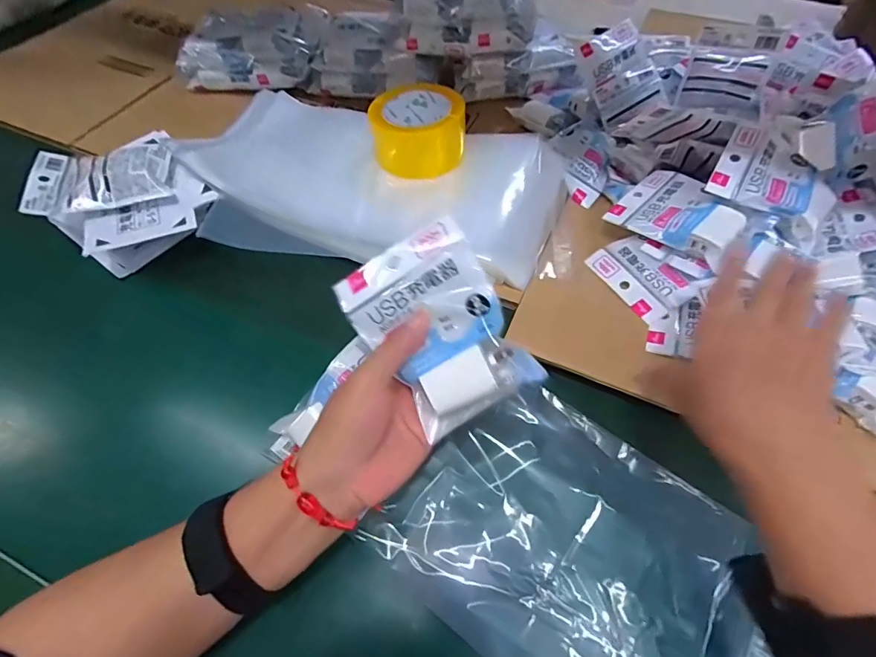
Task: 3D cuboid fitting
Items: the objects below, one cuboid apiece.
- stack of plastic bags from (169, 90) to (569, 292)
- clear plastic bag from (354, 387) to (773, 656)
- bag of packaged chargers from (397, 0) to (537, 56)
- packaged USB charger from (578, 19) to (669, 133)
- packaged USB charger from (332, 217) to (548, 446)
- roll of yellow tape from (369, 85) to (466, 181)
[{"bbox_3d":[-0.067,-0.162,0.488,0.413,0.043,0.219,13,67,3],"label":"stack of plastic bags"},{"bbox_3d":[0.111,0.168,0.326,0.272,0.014,0.188,34,63,18],"label":"clear plastic bag"},{"bbox_3d":[0.036,-0.411,0.561,0.172,0.063,0.119,6,57,3],"label":"bag of packaged chargers"},{"bbox_3d":[0.232,-0.321,0.555,0.093,0.017,0.109,-32,97,-5],"label":"packaged USB charger"},{"bbox_3d":[-0.001,0.001,0.291,0.093,0.017,0.126,-33,87,14],"label":"packaged USB charger"},{"bbox_3d":[-0.022,-0.234,0.509,0.101,0.057,0.101,0,56,-1],"label":"roll of yellow tape"}]

